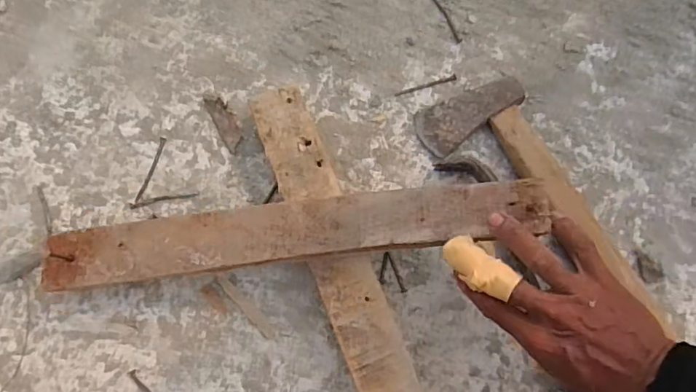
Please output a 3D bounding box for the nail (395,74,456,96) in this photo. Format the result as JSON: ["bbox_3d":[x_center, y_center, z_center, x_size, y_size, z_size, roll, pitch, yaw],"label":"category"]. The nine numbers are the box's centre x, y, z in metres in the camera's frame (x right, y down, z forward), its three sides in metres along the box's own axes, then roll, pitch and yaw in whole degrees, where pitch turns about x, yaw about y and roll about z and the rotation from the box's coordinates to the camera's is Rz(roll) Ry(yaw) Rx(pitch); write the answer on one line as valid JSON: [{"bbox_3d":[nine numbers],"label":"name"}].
[{"bbox_3d":[0.087,-0.123,0.570,0.072,0.004,0.007,-18,77,-5],"label":"nail"}]

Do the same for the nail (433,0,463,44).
[{"bbox_3d":[0.113,-0.207,0.594,0.009,0.004,0.071,-23,77,-7],"label":"nail"}]

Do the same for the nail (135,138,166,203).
[{"bbox_3d":[-0.209,-0.028,0.544,0.007,0.004,0.074,17,76,3],"label":"nail"}]

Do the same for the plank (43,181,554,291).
[{"bbox_3d":[-0.056,0.033,0.457,0.450,0.010,0.050,-7,76,7],"label":"plank"}]

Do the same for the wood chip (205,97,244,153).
[{"bbox_3d":[-0.133,-0.080,0.554,0.022,0.004,0.068,-26,77,-7],"label":"wood chip"}]

